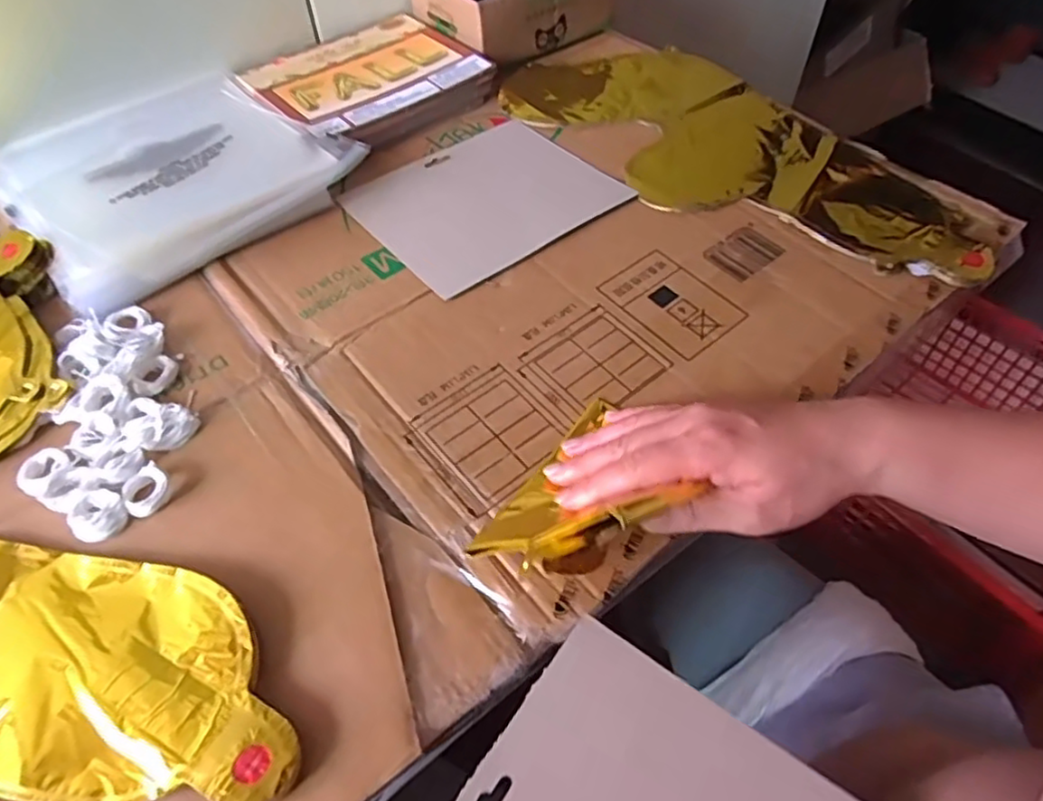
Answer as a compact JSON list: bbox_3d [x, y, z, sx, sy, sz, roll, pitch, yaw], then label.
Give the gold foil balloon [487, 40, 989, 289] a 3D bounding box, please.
[{"bbox_3d":[0.183,-0.224,0.584,0.432,0.009,0.204,37,62,24],"label":"gold foil balloon"}]

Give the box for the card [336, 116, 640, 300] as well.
[{"bbox_3d":[-0.033,-0.169,0.552,0.183,0.009,0.165,-34,58,-20],"label":"card"}]

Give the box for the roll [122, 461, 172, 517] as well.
[{"bbox_3d":[-0.213,0.051,0.379,0.024,0.008,0.026,0,53,1],"label":"roll"}]

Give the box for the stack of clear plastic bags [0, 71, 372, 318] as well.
[{"bbox_3d":[-0.287,-0.184,0.544,0.225,0.034,0.224,38,62,25],"label":"stack of clear plastic bags"}]

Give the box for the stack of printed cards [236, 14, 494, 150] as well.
[{"bbox_3d":[-0.146,-0.308,0.641,0.190,0.030,0.175,-36,61,-23],"label":"stack of printed cards"}]

